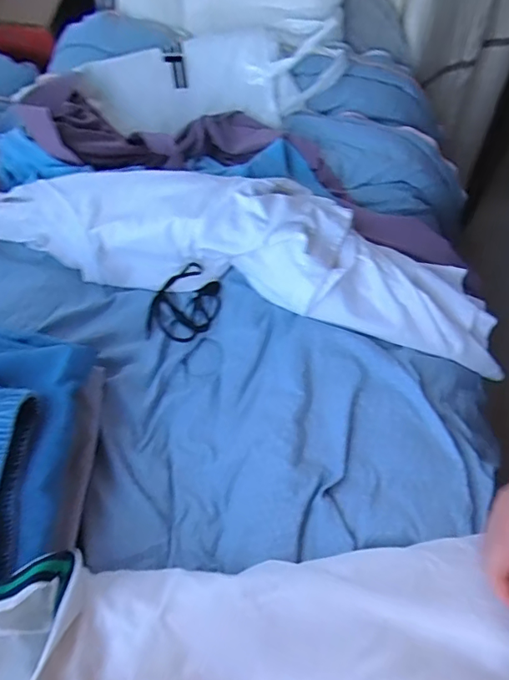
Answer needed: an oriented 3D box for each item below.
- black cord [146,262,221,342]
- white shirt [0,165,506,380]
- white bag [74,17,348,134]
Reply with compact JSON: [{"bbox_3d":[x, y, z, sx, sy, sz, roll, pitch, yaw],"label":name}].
[{"bbox_3d":[-0.088,-0.042,0.590,0.086,0.046,0.091,3,62,3],"label":"black cord"},{"bbox_3d":[-0.011,-0.118,0.584,0.612,0.104,0.143,12,63,7],"label":"white shirt"},{"bbox_3d":[-0.044,-0.386,0.714,0.382,0.077,0.121,-20,63,-9],"label":"white bag"}]

